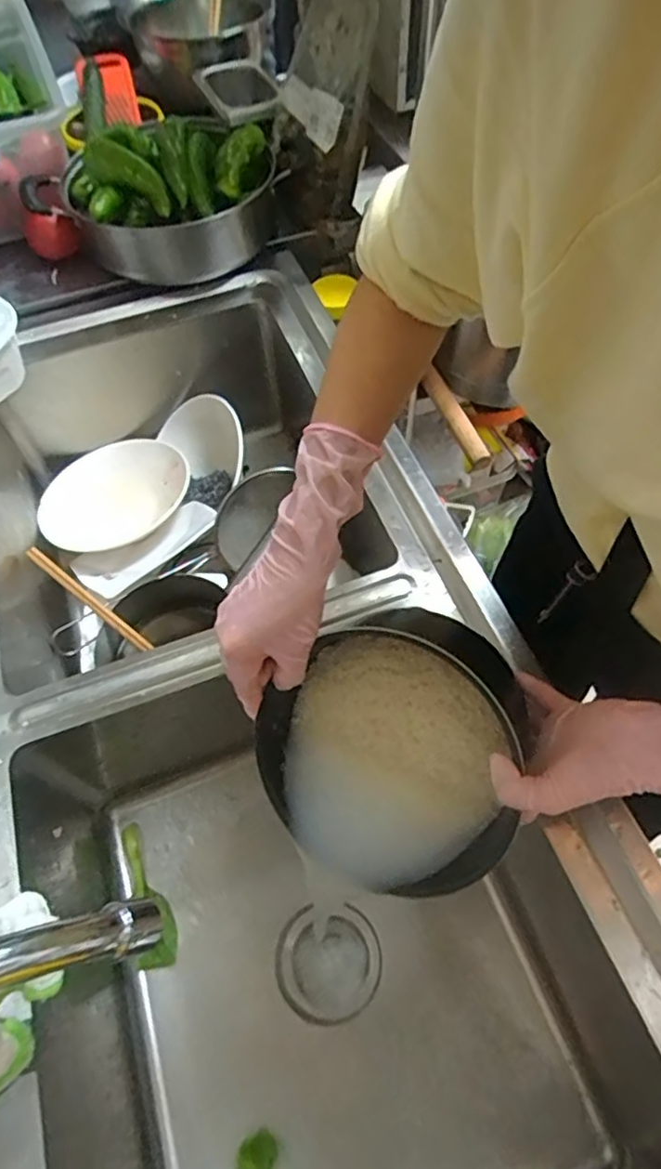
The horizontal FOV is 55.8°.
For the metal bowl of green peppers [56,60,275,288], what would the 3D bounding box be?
[{"bbox_3d":[-0.210,-0.527,0.869,0.290,0.150,0.230,-17,59,-8],"label":"metal bowl of green peppers"}]

